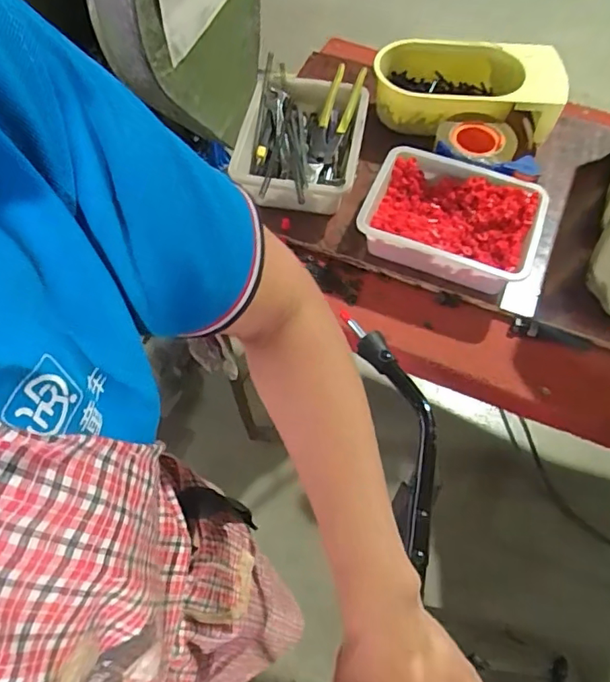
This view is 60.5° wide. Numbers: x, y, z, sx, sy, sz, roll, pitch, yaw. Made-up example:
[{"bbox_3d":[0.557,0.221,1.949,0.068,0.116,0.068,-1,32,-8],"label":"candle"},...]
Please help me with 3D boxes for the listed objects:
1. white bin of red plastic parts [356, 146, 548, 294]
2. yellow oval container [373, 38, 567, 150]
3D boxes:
[{"bbox_3d":[0.207,-0.167,0.757,0.242,0.080,0.172,20,63,10],"label":"white bin of red plastic parts"},{"bbox_3d":[0.259,-0.404,0.845,0.281,0.097,0.128,10,62,5],"label":"yellow oval container"}]

